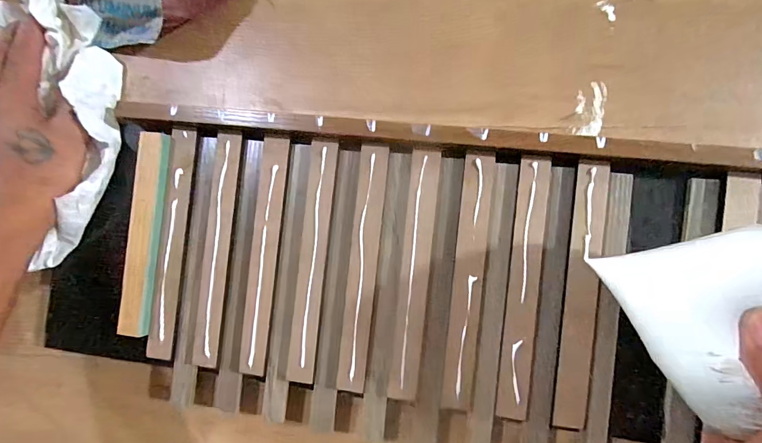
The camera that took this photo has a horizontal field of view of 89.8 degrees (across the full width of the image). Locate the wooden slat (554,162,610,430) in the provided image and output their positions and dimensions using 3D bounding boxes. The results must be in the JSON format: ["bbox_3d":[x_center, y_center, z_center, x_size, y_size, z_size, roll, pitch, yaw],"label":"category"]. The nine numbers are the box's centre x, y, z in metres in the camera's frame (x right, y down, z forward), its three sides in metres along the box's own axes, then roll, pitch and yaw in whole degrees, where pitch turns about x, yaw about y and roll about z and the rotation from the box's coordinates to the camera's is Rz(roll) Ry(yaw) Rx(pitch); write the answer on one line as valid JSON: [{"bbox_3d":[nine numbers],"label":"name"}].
[{"bbox_3d":[0.133,0.049,0.251,0.021,0.005,0.172,5,89,6],"label":"wooden slat"}]

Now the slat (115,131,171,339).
[{"bbox_3d":[-0.173,0.009,0.281,0.020,0.012,0.147,6,90,6],"label":"slat"}]

